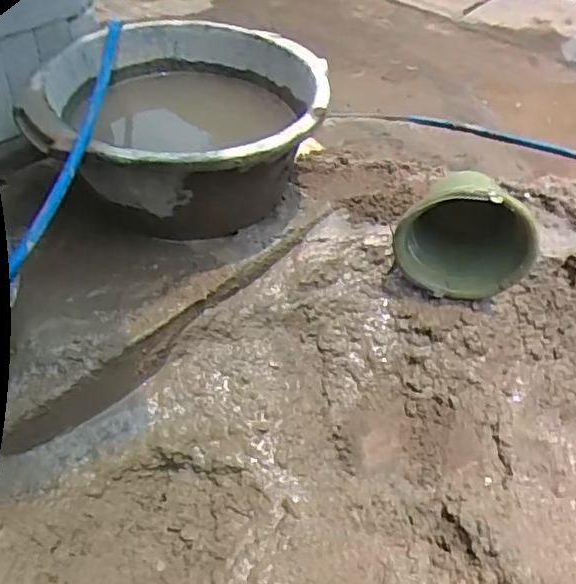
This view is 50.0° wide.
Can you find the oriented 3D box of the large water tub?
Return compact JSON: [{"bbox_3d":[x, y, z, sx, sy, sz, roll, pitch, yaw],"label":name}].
[{"bbox_3d":[-0.196,-0.297,1.181,0.480,0.252,0.474,3,46,-3],"label":"large water tub"}]

